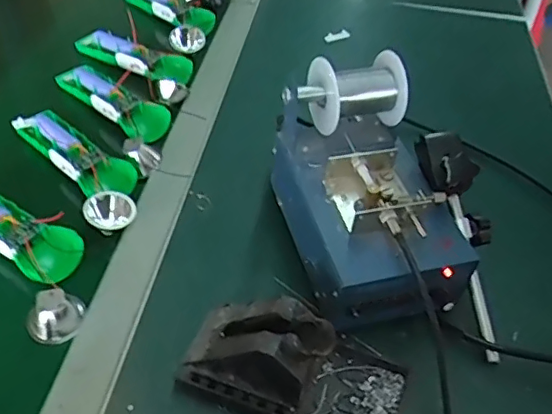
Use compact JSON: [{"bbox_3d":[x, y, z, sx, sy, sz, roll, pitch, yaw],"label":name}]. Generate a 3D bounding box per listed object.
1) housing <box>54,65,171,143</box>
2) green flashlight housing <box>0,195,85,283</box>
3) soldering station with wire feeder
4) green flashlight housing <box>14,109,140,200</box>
[{"bbox_3d":[-0.175,-0.119,0.601,0.157,0.017,0.046,36,53,28],"label":"housing"},{"bbox_3d":[-0.233,0.014,0.489,0.155,0.028,0.051,28,50,22],"label":"green flashlight housing"},{"bbox_3d":[0.086,-0.016,0.463,0.140,0.145,0.198,-13,48,-16],"label":"soldering station with wire feeder"},{"bbox_3d":[-0.196,-0.056,0.550,0.146,0.019,0.046,35,53,27],"label":"green flashlight housing"}]

